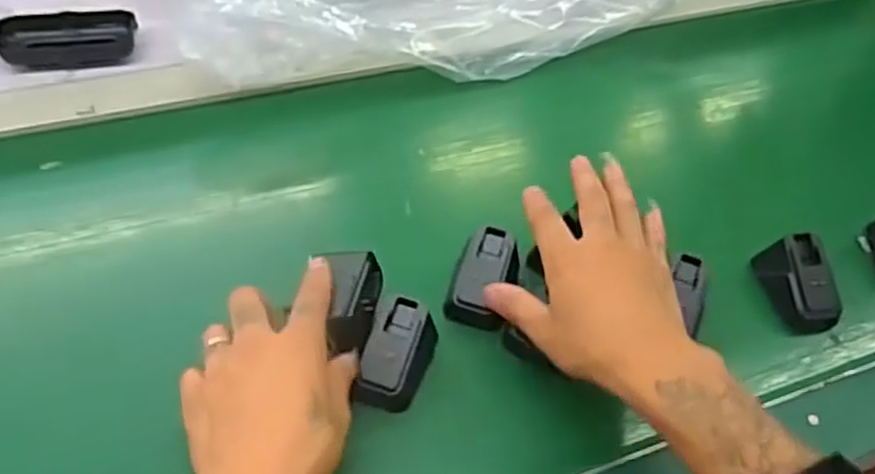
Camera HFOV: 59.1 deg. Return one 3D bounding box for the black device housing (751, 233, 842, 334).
[{"bbox_3d":[0.269,0.034,0.570,0.045,0.042,0.071,-12,52,-16],"label":"black device housing"}]

